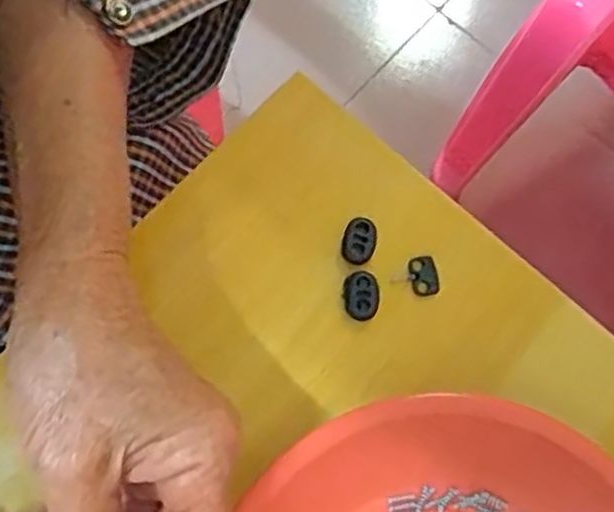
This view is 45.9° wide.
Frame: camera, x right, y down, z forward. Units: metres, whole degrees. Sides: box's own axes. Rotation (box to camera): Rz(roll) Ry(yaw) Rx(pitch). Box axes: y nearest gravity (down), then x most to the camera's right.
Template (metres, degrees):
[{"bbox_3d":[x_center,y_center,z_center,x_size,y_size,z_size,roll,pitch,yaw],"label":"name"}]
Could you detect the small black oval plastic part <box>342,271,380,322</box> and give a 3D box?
[{"bbox_3d":[0.024,0.018,0.321,0.016,0.008,0.021,3,72,-1],"label":"small black oval plastic part"}]

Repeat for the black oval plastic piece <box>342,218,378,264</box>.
[{"bbox_3d":[0.024,-0.007,0.328,0.015,0.004,0.020,22,73,5],"label":"black oval plastic piece"}]

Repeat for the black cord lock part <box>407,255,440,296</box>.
[{"bbox_3d":[0.053,0.009,0.328,0.013,0.004,0.018,-12,73,-6],"label":"black cord lock part"}]

